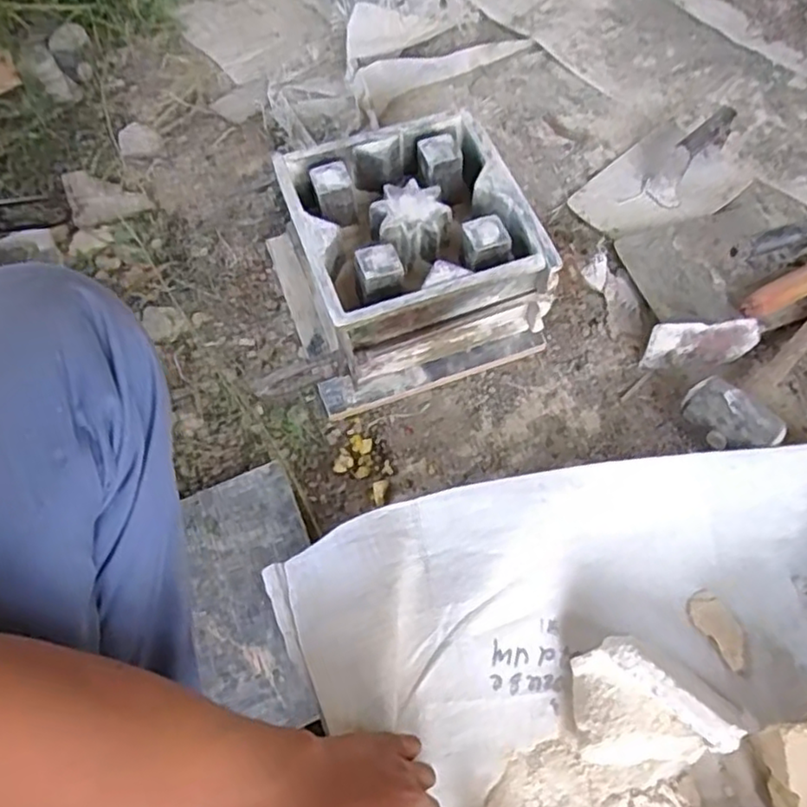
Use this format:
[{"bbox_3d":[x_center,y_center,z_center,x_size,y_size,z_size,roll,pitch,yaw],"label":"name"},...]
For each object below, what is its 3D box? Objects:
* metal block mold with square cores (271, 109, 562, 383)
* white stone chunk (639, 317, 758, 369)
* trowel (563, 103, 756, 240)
[{"bbox_3d":[0.006,-0.163,0.730,0.220,0.141,0.230,-20,64,-10],"label":"metal block mold with square cores"},{"bbox_3d":[0.320,-0.064,0.725,0.114,0.064,0.019,-4,62,-2],"label":"white stone chunk"},{"bbox_3d":[0.335,-0.294,0.843,0.248,0.069,0.144,-38,68,-18],"label":"trowel"}]

